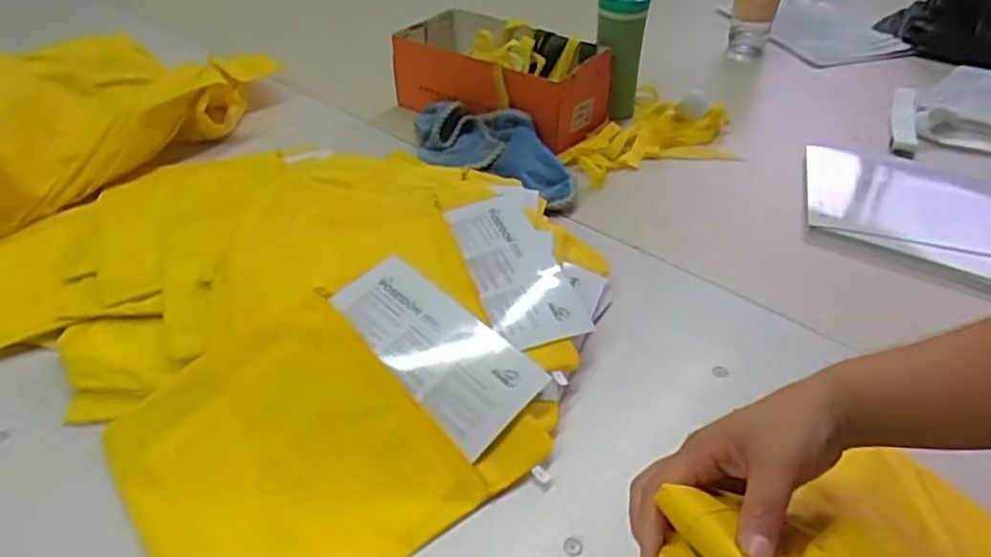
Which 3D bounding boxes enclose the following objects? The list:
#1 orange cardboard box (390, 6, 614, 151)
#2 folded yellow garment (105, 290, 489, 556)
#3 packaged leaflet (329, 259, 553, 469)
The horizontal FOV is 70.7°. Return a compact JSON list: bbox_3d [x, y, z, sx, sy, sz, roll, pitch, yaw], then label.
[{"bbox_3d":[0.008,-0.302,1.069,0.307,0.131,0.155,24,44,26],"label":"orange cardboard box"},{"bbox_3d":[-0.178,0.138,0.572,0.229,0.048,0.263,-28,48,-28],"label":"folded yellow garment"},{"bbox_3d":[-0.056,0.058,0.626,0.196,0.010,0.096,38,64,22],"label":"packaged leaflet"}]

